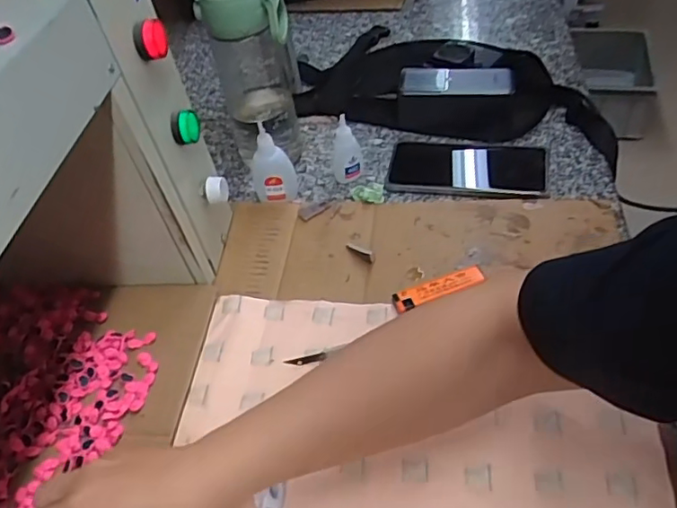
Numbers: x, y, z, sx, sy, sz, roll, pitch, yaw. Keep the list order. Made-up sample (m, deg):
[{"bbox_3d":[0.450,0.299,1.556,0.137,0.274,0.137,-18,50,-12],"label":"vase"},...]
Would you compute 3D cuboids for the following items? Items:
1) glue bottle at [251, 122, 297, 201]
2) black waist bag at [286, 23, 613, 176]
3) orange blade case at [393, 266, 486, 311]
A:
[{"bbox_3d":[-0.071,-0.094,0.614,0.044,0.083,0.032,-15,47,-7],"label":"glue bottle"},{"bbox_3d":[0.142,-0.222,0.721,0.394,0.059,0.206,17,52,21],"label":"black waist bag"},{"bbox_3d":[0.088,0.032,0.512,0.083,0.018,0.021,-19,48,-10],"label":"orange blade case"}]

